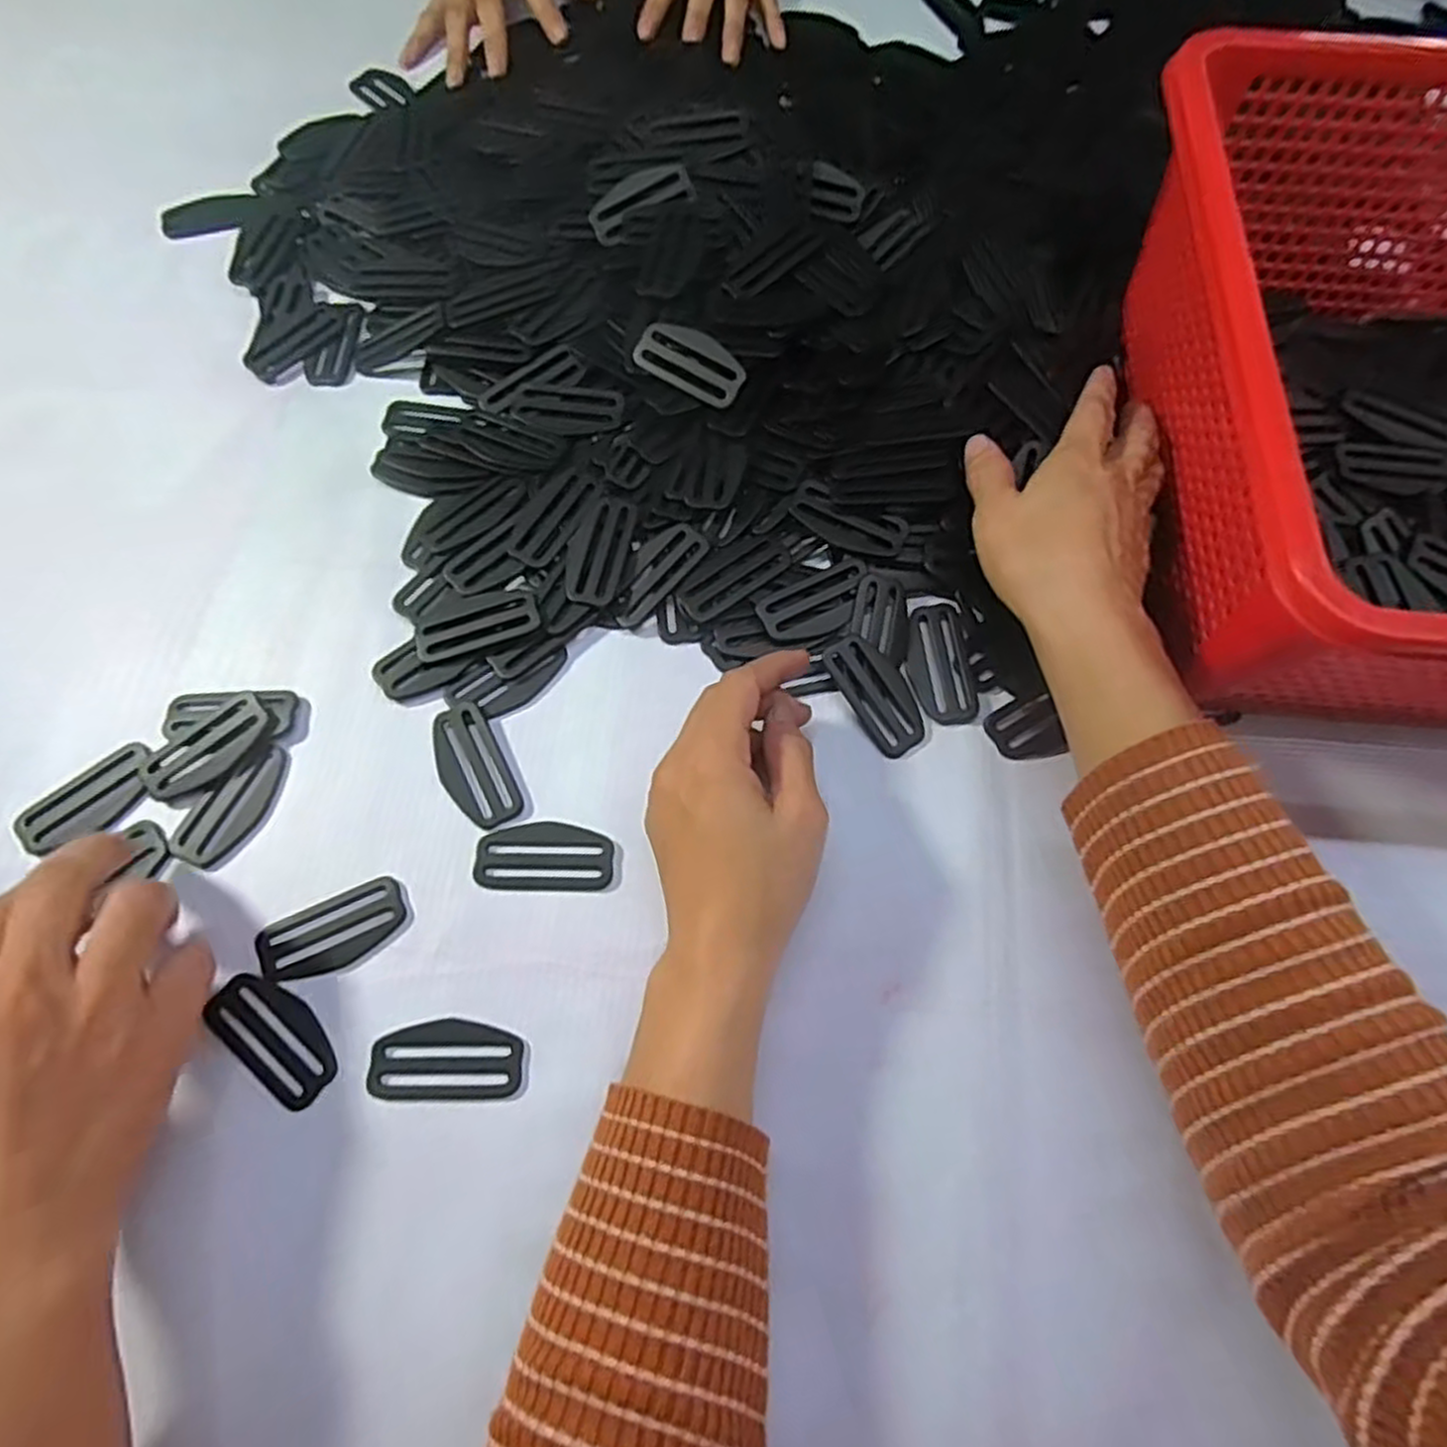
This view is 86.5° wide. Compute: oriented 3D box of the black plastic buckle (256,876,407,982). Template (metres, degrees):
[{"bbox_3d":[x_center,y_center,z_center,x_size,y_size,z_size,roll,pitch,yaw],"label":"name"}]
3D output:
[{"bbox_3d":[-0.164,0.087,0.323,0.058,0.004,0.030,-25,71,-9],"label":"black plastic buckle"}]

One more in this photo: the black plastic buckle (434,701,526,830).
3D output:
[{"bbox_3d":[-0.114,0.019,0.348,0.028,0.004,0.059,-27,71,-9],"label":"black plastic buckle"}]

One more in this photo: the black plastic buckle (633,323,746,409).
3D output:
[{"bbox_3d":[-0.016,-0.180,0.381,0.059,0.004,0.027,34,106,14],"label":"black plastic buckle"}]

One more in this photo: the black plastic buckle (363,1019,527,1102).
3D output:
[{"bbox_3d":[-0.110,0.133,0.305,0.060,0.004,0.029,0,69,1],"label":"black plastic buckle"}]

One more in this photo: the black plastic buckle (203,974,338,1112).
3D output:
[{"bbox_3d":[-0.179,0.125,0.307,0.057,0.004,0.029,33,73,12],"label":"black plastic buckle"}]

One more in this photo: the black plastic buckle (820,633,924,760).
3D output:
[{"bbox_3d":[0.073,-0.014,0.359,0.029,0.004,0.060,-32,87,-11],"label":"black plastic buckle"}]

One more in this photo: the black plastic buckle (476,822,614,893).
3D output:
[{"bbox_3d":[-0.078,0.058,0.336,0.058,0.004,0.029,1,69,1],"label":"black plastic buckle"}]

